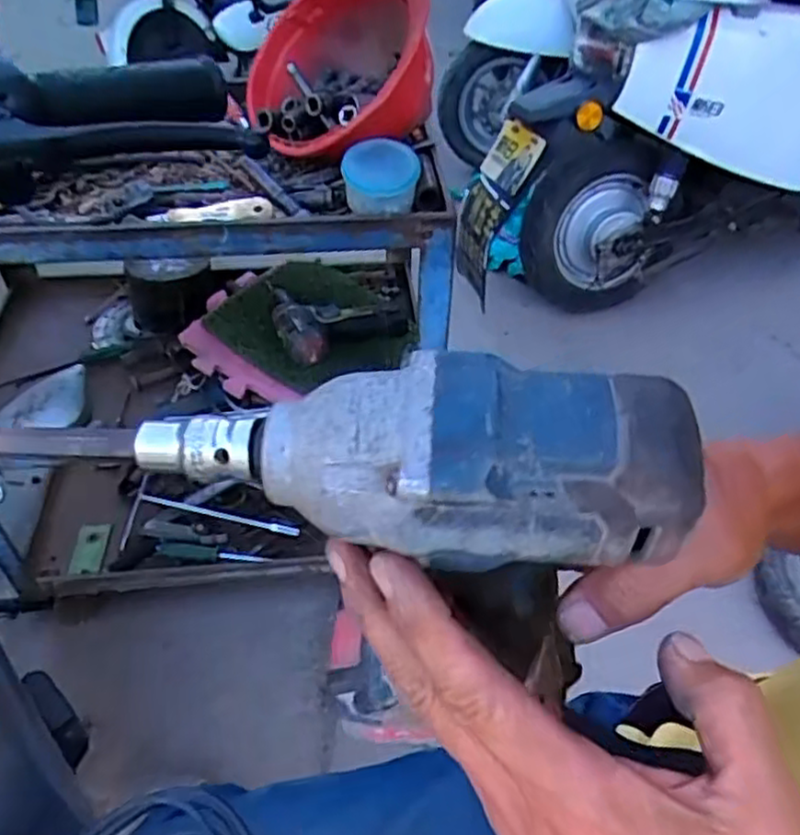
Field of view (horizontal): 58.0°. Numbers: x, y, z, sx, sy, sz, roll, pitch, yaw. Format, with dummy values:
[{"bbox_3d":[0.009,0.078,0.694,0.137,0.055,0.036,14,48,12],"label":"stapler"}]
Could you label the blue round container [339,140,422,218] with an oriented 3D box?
[{"bbox_3d":[-0.020,-0.250,0.750,0.080,0.056,0.065,-2,46,-1],"label":"blue round container"}]

